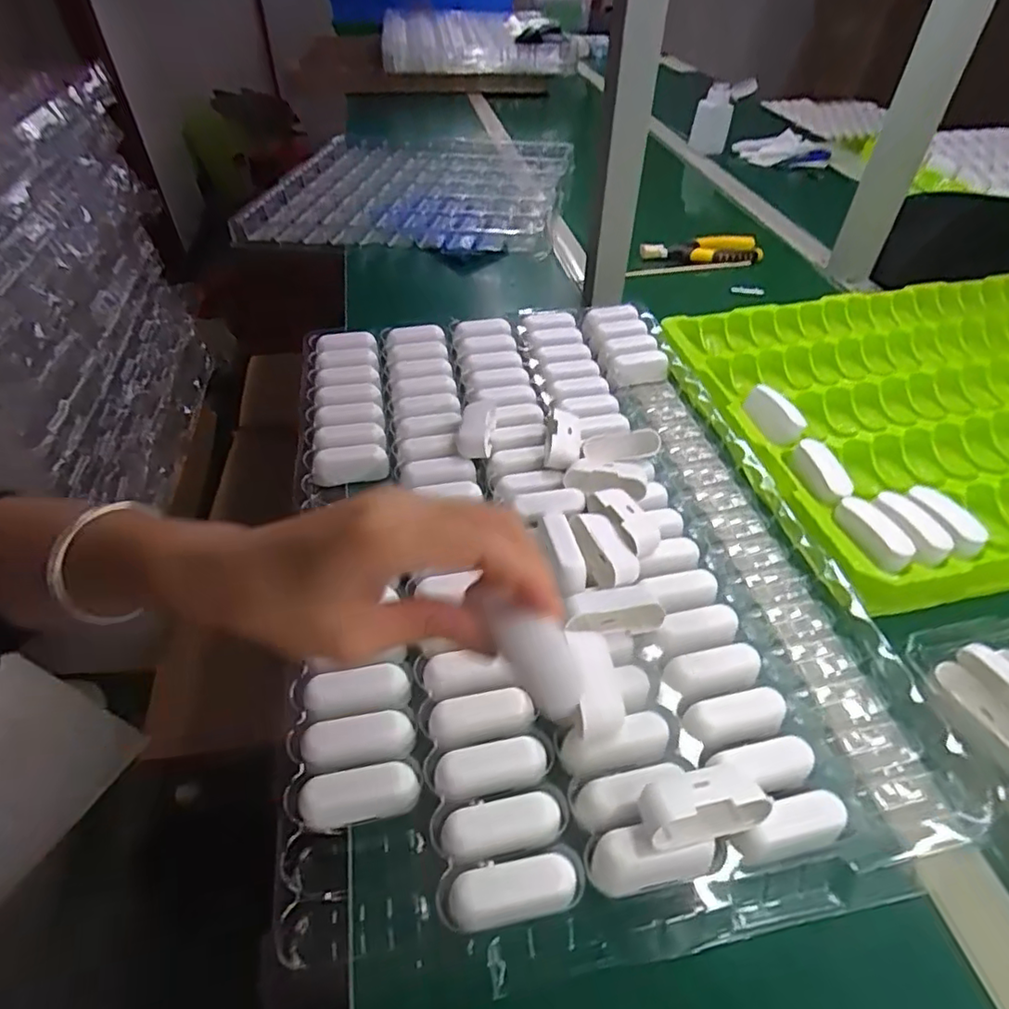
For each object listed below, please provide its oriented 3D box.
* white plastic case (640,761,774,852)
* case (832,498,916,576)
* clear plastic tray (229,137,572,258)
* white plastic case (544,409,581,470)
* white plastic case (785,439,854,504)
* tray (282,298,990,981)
[{"bbox_3d":[0.103,0.155,0.309,0.066,0.028,0.030,-12,47,-11],"label":"white plastic case"},{"bbox_3d":[0.278,0.021,0.449,0.027,0.017,0.064,-10,47,-9],"label":"case"},{"bbox_3d":[-0.138,-0.520,0.960,0.462,0.033,0.429,3,45,3],"label":"clear plastic tray"},{"bbox_3d":[0.049,-0.051,0.505,0.028,0.027,0.058,6,46,6],"label":"white plastic case"},{"bbox_3d":[0.259,-0.027,0.489,0.025,0.019,0.065,-6,46,-5],"label":"white plastic case"},{"bbox_3d":[0.031,-0.005,0.467,0.371,0.037,0.556,-8,46,-8],"label":"tray"}]

